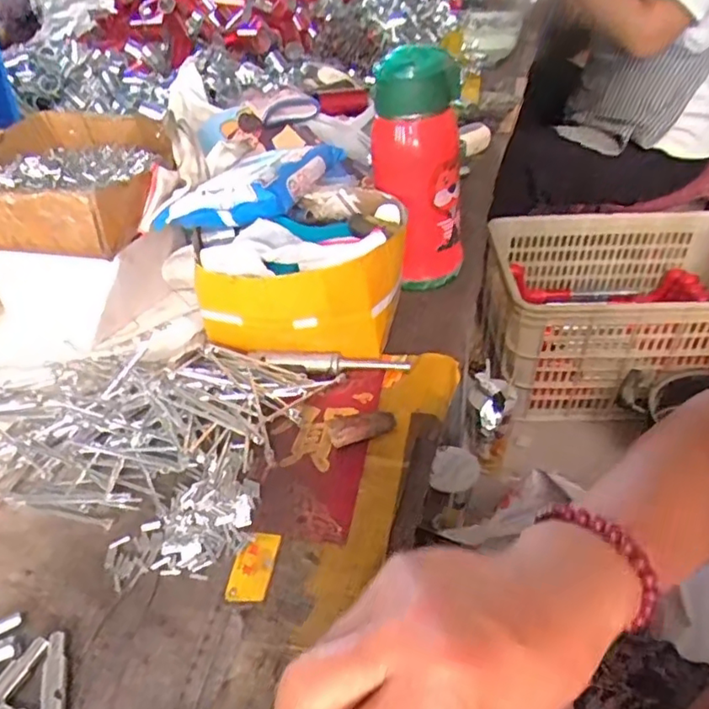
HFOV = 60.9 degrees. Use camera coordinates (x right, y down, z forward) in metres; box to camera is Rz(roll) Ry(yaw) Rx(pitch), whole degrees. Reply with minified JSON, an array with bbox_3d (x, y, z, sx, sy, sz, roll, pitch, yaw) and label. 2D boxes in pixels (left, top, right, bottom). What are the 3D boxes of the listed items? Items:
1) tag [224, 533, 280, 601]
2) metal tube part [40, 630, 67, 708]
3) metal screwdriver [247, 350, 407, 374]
[{"bbox_3d":[-0.061,0.127,0.366,0.025,0.004,0.044,2,40,10],"label":"tag"},{"bbox_3d":[-0.158,0.172,0.319,0.011,0.006,0.053,-15,40,-11],"label":"metal tube part"},{"bbox_3d":[-0.020,0.005,0.494,0.129,0.011,0.011,0,39,8],"label":"metal screwdriver"}]

